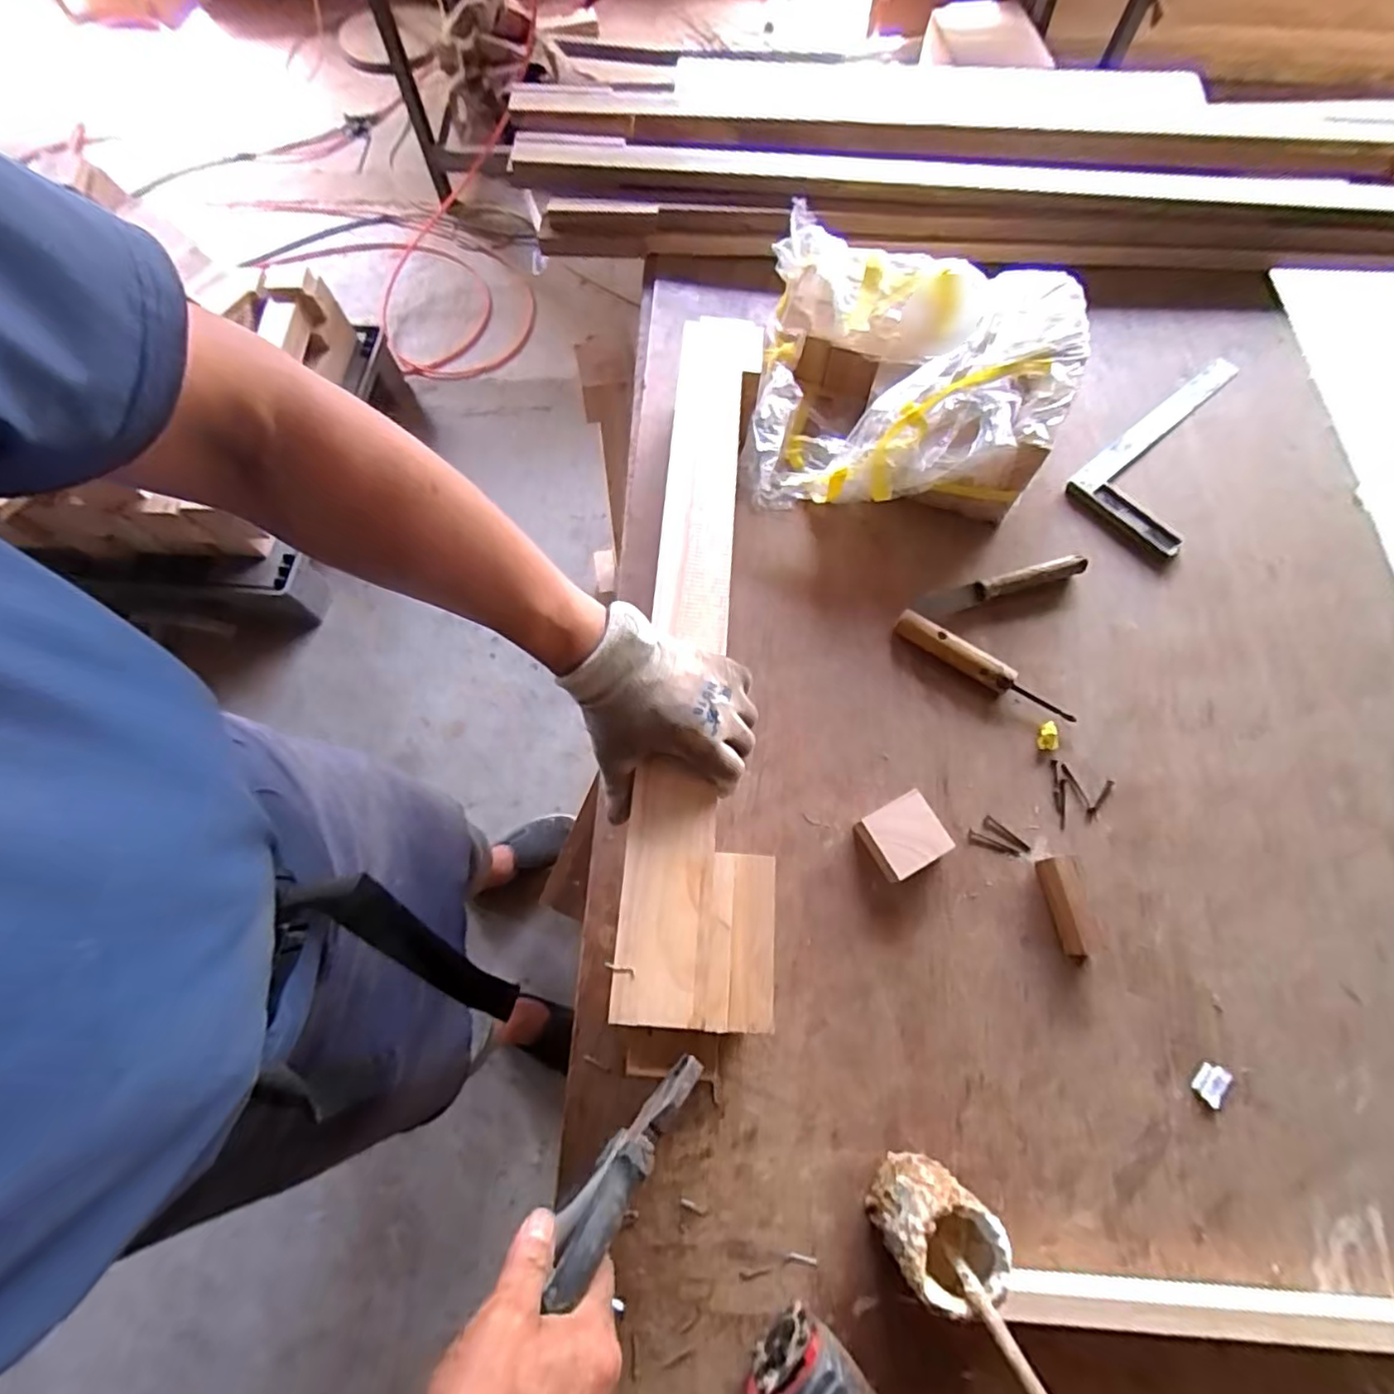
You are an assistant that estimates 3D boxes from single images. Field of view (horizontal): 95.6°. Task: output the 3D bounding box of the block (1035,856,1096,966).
[{"bbox_3d":[0.315,0.180,0.537,0.023,0.032,0.083,-5,70,-1],"label":"block"}]

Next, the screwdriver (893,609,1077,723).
[{"bbox_3d":[0.280,-0.029,0.622,0.184,0.022,0.025,33,74,12],"label":"screwdriver"}]

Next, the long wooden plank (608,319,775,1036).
[{"bbox_3d":[0.013,-0.084,0.544,0.109,0.025,0.656,3,68,2],"label":"long wooden plank"}]

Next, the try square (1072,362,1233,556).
[{"bbox_3d":[0.560,-0.279,0.719,0.285,0.012,0.128,-40,74,-12],"label":"try square"}]

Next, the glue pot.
[{"bbox_3d":[0.163,0.364,0.434,0.062,0.090,0.064,0,70,1],"label":"glue pot"}]

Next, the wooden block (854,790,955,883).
[{"bbox_3d":[0.181,0.125,0.561,0.064,0.033,0.058,-28,72,-9],"label":"wooden block"}]

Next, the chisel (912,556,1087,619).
[{"bbox_3d":[0.314,-0.116,0.655,0.184,0.019,0.024,-16,71,-5],"label":"chisel"}]

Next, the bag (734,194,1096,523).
[{"bbox_3d":[0.219,-0.353,0.687,0.323,0.124,0.305,10,71,5],"label":"bag"}]

